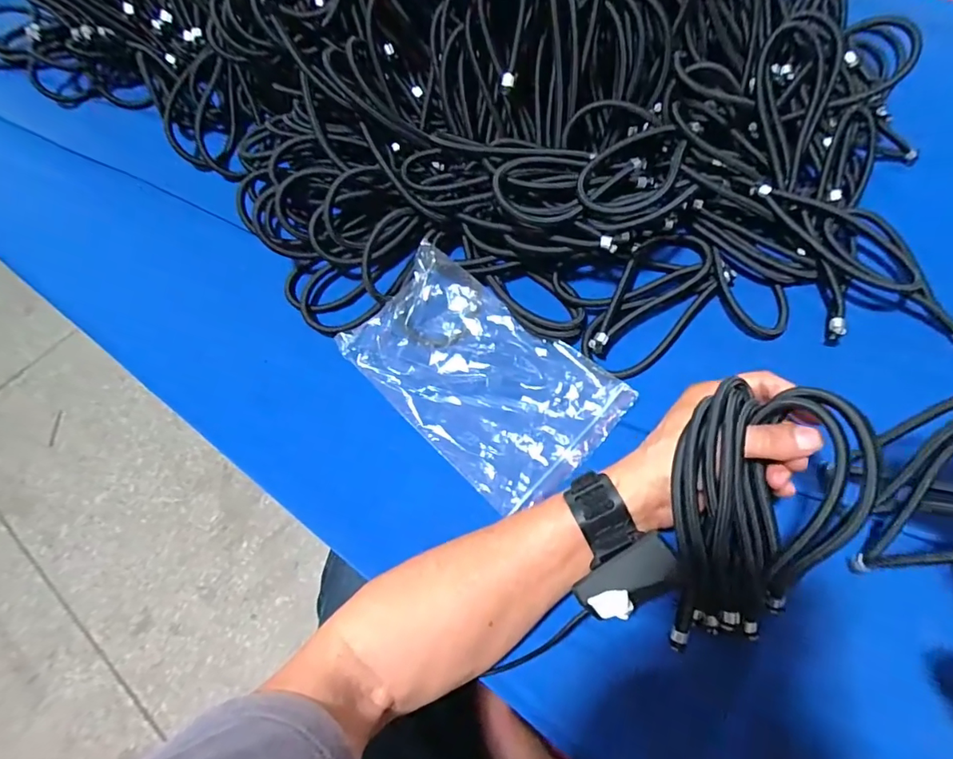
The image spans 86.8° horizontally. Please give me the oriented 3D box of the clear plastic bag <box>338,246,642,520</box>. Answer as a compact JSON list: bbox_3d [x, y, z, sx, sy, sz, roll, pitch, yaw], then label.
[{"bbox_3d":[0.003,-0.004,0.439,0.226,0.032,0.143,39,73,17],"label":"clear plastic bag"}]

